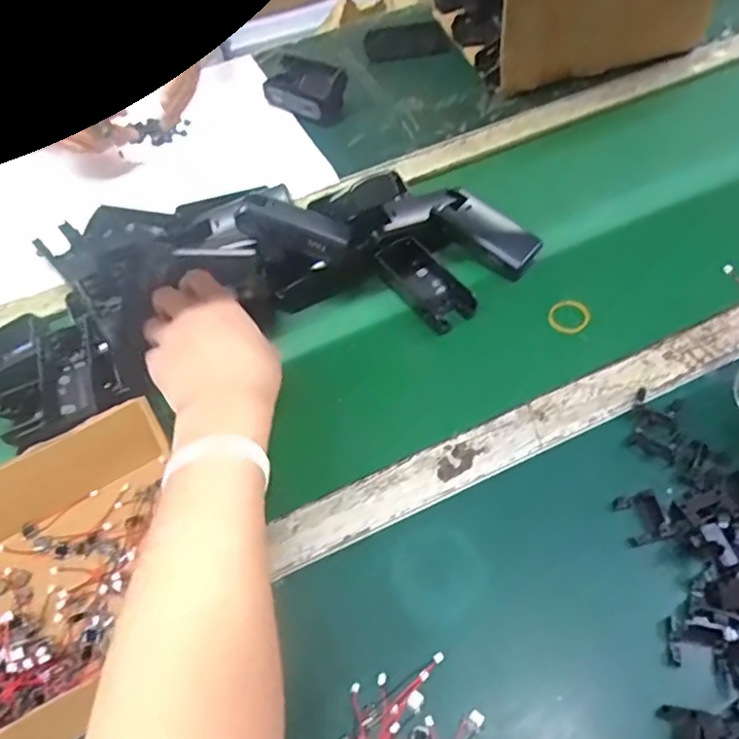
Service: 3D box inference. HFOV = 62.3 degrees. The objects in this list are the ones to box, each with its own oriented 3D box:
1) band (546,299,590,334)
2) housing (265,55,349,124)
[{"bbox_3d":[0.182,-0.049,0.560,0.037,0.008,0.034,-1,64,3],"label":"band"},{"bbox_3d":[-0.082,-0.356,0.772,0.110,0.051,0.058,35,65,27],"label":"housing"}]

